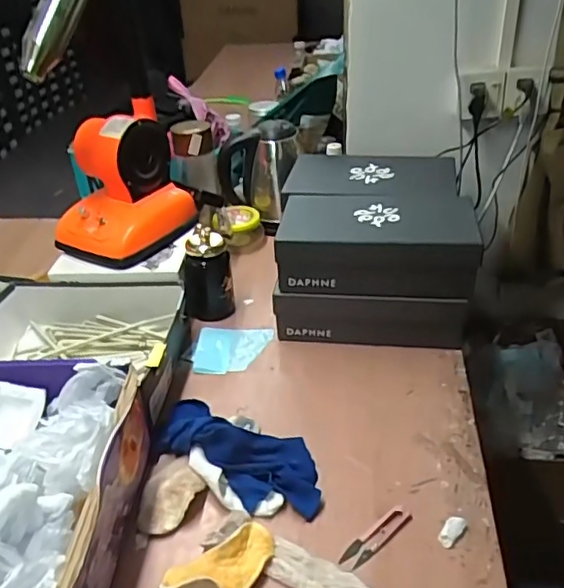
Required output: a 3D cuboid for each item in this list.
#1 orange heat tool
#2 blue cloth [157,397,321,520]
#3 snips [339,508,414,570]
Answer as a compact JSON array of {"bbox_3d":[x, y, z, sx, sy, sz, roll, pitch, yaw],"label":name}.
[{"bbox_3d":[-0.278,-0.190,0.991,0.158,0.207,0.213,19,40,29],"label":"orange heat tool"},{"bbox_3d":[-0.057,0.198,0.742,0.237,0.053,0.122,11,37,20],"label":"blue cloth"},{"bbox_3d":[0.109,0.277,0.660,0.095,0.013,0.027,-25,40,-29],"label":"snips"}]

